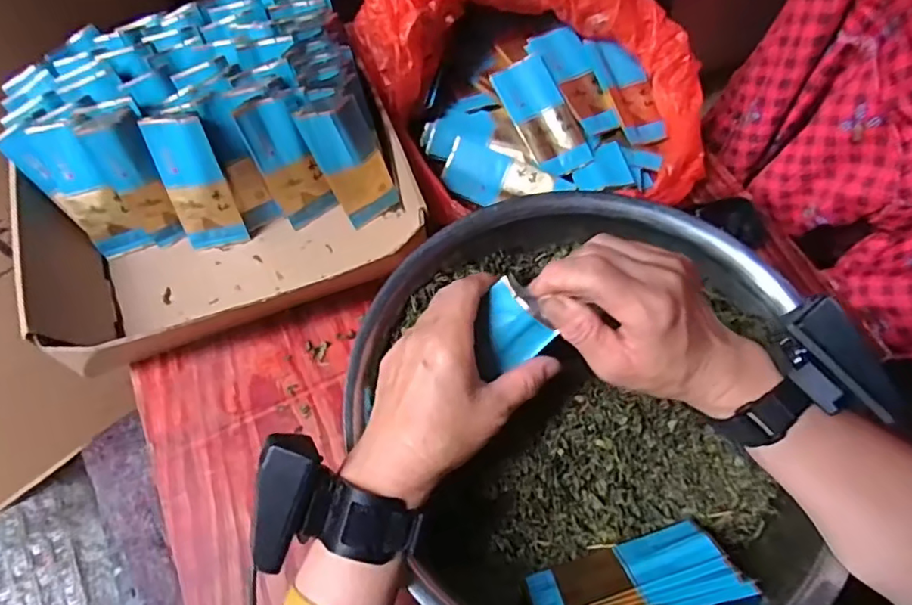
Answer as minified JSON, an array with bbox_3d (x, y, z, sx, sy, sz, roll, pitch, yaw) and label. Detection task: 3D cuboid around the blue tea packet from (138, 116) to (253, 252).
[{"bbox_3d":[-0.233,-0.104,0.522,0.053,0.127,0.018,-12,40,-7],"label":"blue tea packet"}]

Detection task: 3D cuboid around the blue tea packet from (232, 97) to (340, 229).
[{"bbox_3d":[-0.151,-0.125,0.531,0.052,0.126,0.017,-33,45,-16],"label":"blue tea packet"}]

